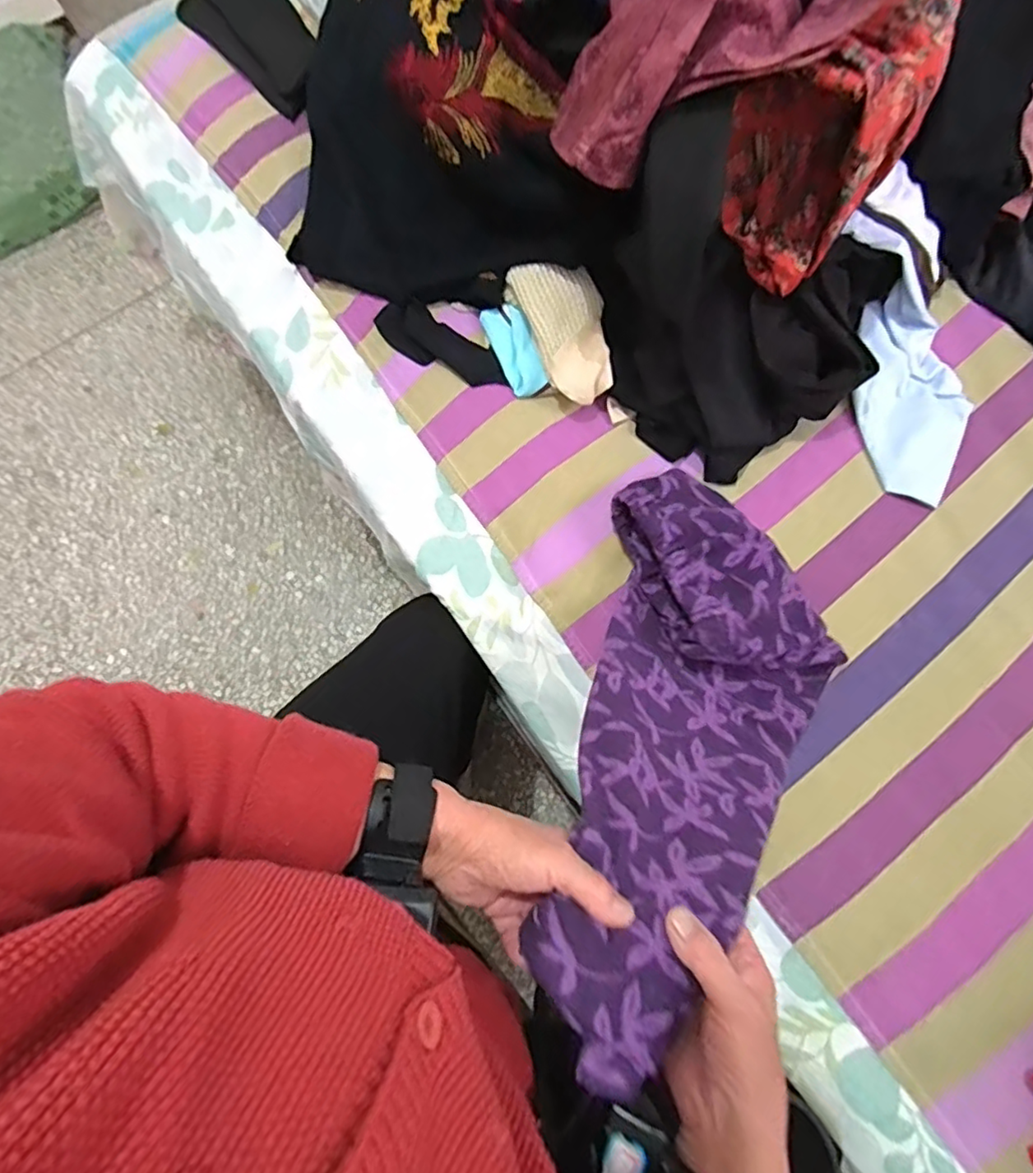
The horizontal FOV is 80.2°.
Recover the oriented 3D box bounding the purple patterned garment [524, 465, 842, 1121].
[{"bbox_3d":[0.129,0.111,0.442,0.199,0.093,0.408,21,52,8],"label":"purple patterned garment"}]

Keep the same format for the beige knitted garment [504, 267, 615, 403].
[{"bbox_3d":[0.051,-0.254,0.616,0.075,0.067,0.143,-24,74,-5],"label":"beige knitted garment"}]

